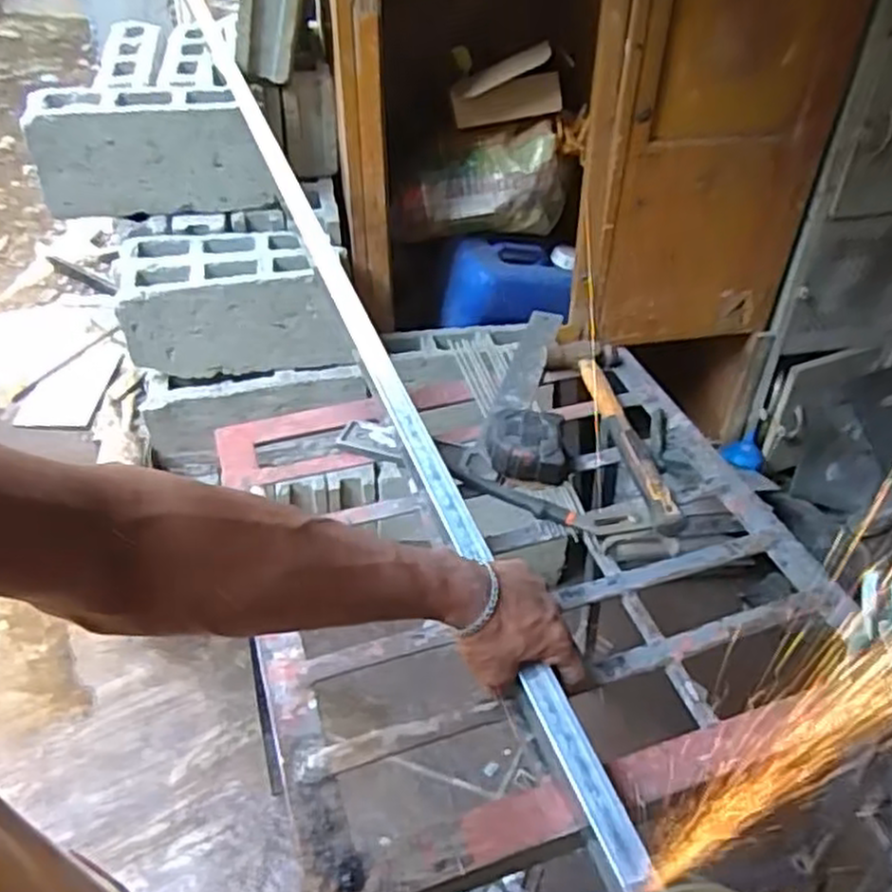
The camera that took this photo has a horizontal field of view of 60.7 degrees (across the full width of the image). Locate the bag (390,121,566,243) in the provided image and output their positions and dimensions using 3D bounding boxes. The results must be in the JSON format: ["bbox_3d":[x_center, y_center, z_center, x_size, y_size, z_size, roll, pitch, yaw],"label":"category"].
[{"bbox_3d":[0.068,-0.523,1.555,0.354,0.205,0.085,0,42,-4],"label":"bag"}]

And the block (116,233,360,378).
[{"bbox_3d":[-0.374,-0.262,1.391,0.383,0.184,0.185,-3,42,-7],"label":"block"}]

